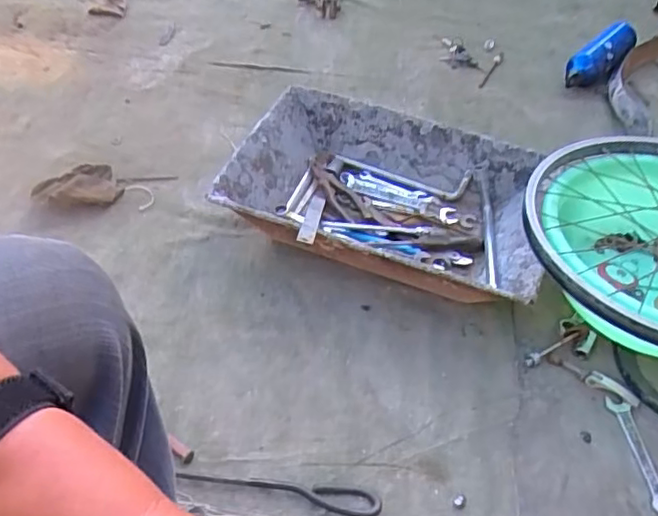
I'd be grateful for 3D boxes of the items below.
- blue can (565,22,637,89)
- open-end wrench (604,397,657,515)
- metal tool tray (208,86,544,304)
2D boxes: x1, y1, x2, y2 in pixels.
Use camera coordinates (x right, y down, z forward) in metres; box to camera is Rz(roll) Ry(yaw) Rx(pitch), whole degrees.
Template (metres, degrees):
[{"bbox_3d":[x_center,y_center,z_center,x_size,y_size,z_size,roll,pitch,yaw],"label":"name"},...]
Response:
[{"bbox_3d":[0.535,-0.389,1.211,0.197,0.078,0.070,-32,60,-28],"label":"blue can"},{"bbox_3d":[0.384,0.241,0.775,0.028,0.008,0.148,-5,49,-6],"label":"open-end wrench"},{"bbox_3d":[0.090,-0.093,0.978,0.469,0.128,0.314,16,51,13],"label":"metal tool tray"}]

